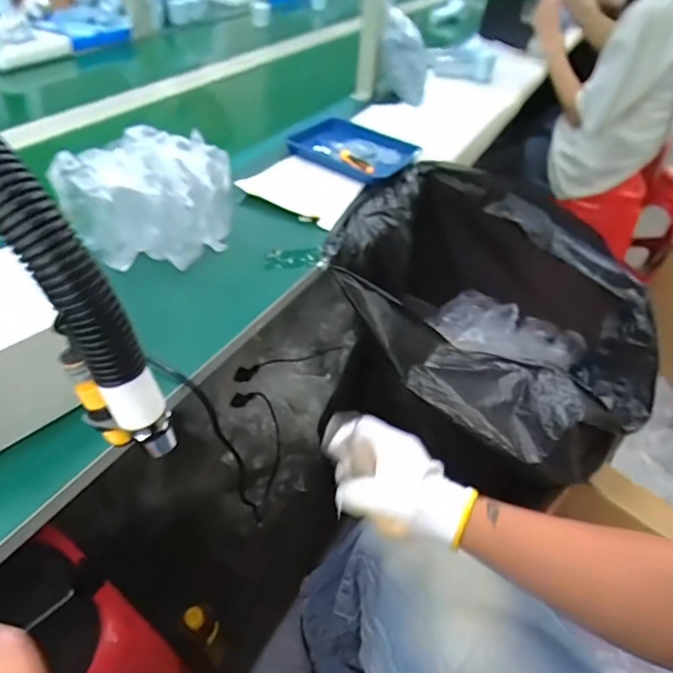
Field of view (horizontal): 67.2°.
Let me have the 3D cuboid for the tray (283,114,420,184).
[{"bbox_3d":[0.029,-0.336,0.917,0.225,0.032,0.184,27,48,22],"label":"tray"}]

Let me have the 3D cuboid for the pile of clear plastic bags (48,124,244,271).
[{"bbox_3d":[-0.234,-0.182,0.659,0.186,0.119,0.186,9,43,4],"label":"pile of clear plastic bags"}]

